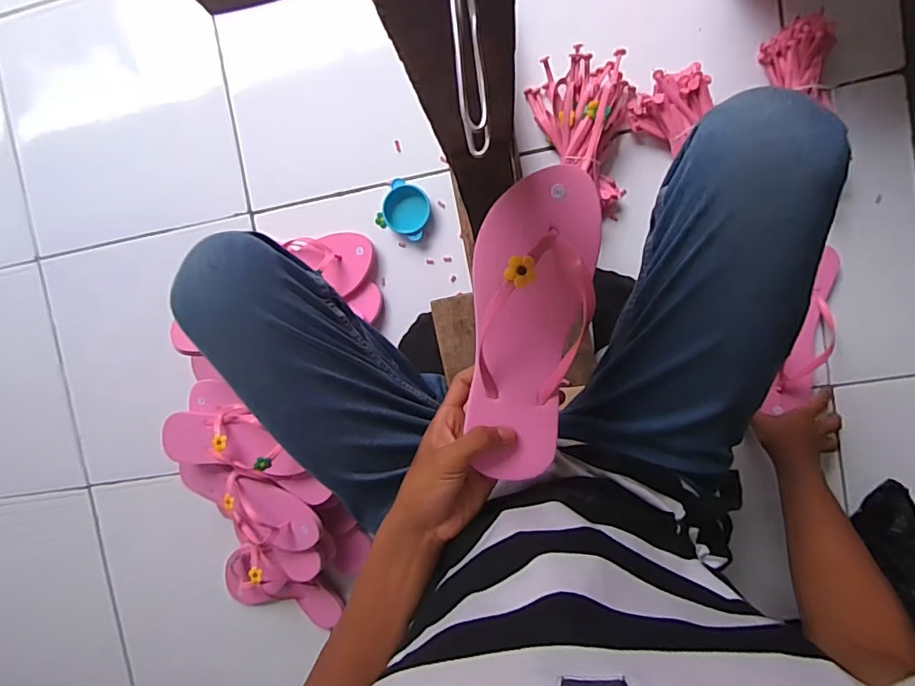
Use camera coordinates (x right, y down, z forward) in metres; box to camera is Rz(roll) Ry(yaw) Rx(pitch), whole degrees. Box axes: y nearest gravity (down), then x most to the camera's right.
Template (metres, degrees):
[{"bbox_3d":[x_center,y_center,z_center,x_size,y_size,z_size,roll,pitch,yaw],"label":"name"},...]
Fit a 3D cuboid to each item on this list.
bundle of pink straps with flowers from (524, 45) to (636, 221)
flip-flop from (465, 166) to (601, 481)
[{"bbox_3d":[0.190,-0.292,0.687,0.126,0.058,0.222,-25,92,10],"label":"bundle of pink straps with flowers"},{"bbox_3d":[0.054,-0.016,0.384,0.091,0.053,0.240,8,92,7],"label":"flip-flop"}]

